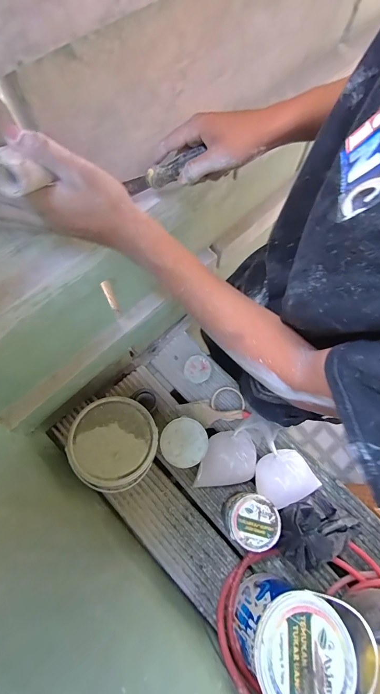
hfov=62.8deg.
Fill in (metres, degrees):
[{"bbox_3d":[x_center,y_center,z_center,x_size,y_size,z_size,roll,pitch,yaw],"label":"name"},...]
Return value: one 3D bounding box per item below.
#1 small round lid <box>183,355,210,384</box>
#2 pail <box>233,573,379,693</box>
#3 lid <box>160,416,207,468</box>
[{"bbox_3d":[0.019,0.059,0.855,0.072,0.008,0.076,1,70,-2],"label":"small round lid"},{"bbox_3d":[0.213,0.576,0.632,0.184,0.209,0.207,43,74,12],"label":"pail"},{"bbox_3d":[-0.012,0.216,0.708,0.105,0.021,0.104,1,70,-2],"label":"lid"}]

